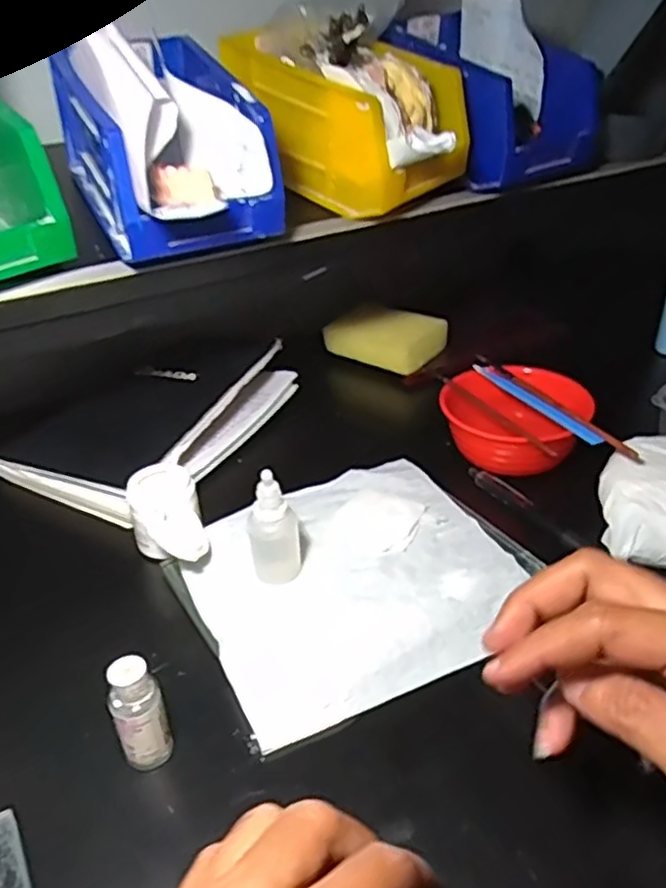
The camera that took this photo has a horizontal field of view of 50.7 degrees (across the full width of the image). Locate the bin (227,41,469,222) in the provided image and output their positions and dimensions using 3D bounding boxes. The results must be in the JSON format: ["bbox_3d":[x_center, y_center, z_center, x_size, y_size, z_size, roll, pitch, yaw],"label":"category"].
[{"bbox_3d":[0.015,-0.236,0.520,0.162,0.095,0.104,26,43,36],"label":"bin"}]

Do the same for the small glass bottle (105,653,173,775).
[{"bbox_3d":[-0.091,0.129,0.335,0.025,0.060,0.021,-11,34,-13],"label":"small glass bottle"}]

